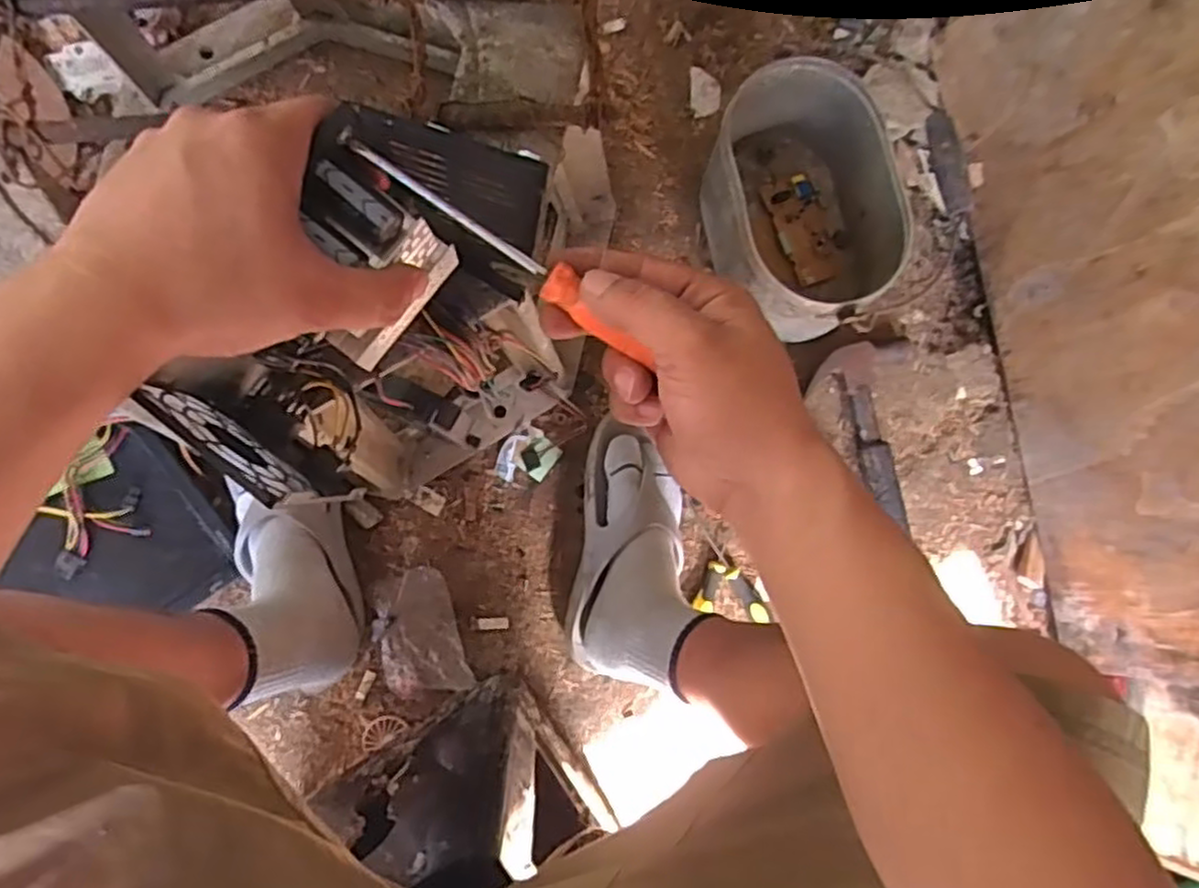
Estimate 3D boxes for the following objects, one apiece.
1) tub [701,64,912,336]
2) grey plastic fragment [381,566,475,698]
[{"bbox_3d":[0.198,-0.237,0.744,0.159,0.134,0.254,-11,89,-4],"label":"tub"},{"bbox_3d":[-0.188,0.198,0.754,0.081,0.011,0.127,-19,89,-4],"label":"grey plastic fragment"}]

